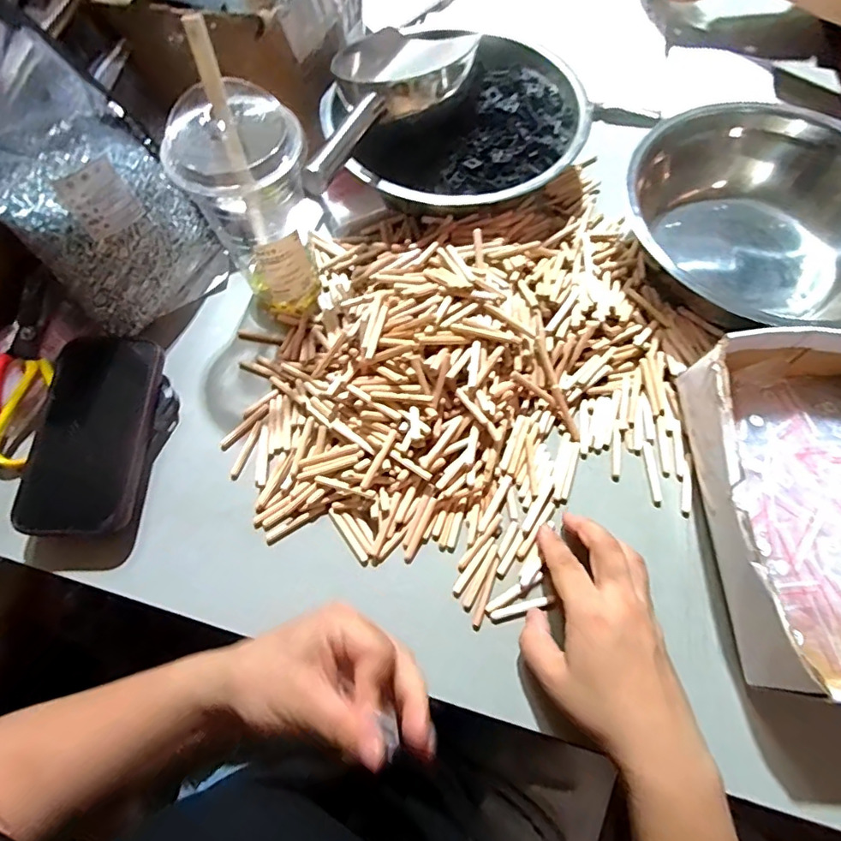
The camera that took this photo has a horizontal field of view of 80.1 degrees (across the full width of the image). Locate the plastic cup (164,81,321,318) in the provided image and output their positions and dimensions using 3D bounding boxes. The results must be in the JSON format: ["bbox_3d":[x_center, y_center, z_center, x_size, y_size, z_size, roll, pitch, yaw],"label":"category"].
[{"bbox_3d":[-0.127,-0.164,0.404,0.088,0.161,0.077,-31,71,-11],"label":"plastic cup"}]

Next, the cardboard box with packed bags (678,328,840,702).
[{"bbox_3d":[0.303,0.059,0.356,0.189,0.075,0.239,0,68,0],"label":"cardboard box with packed bags"}]

